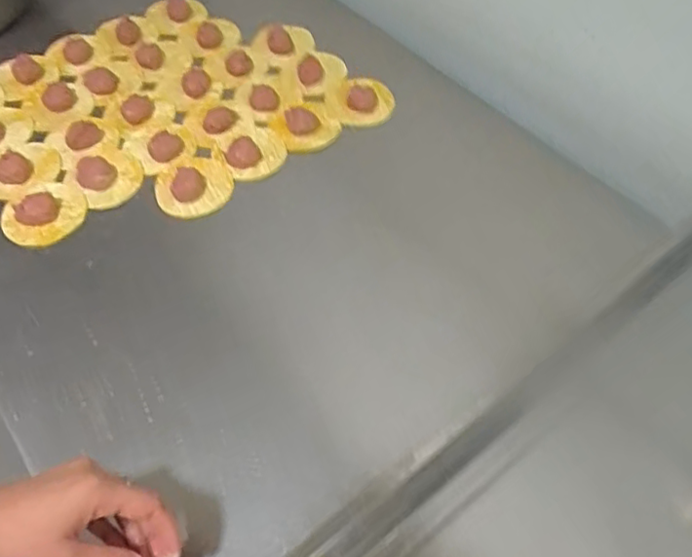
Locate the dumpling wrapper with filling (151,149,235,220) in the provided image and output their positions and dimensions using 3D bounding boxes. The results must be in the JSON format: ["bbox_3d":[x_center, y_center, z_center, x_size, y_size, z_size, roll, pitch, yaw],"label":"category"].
[{"bbox_3d":[-0.164,-0.100,0.678,0.082,0.030,0.079,-19,56,-12],"label":"dumpling wrapper with filling"}]

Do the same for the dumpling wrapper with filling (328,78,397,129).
[{"bbox_3d":[0.016,-0.214,0.746,0.073,0.014,0.081,-11,55,-6],"label":"dumpling wrapper with filling"}]

